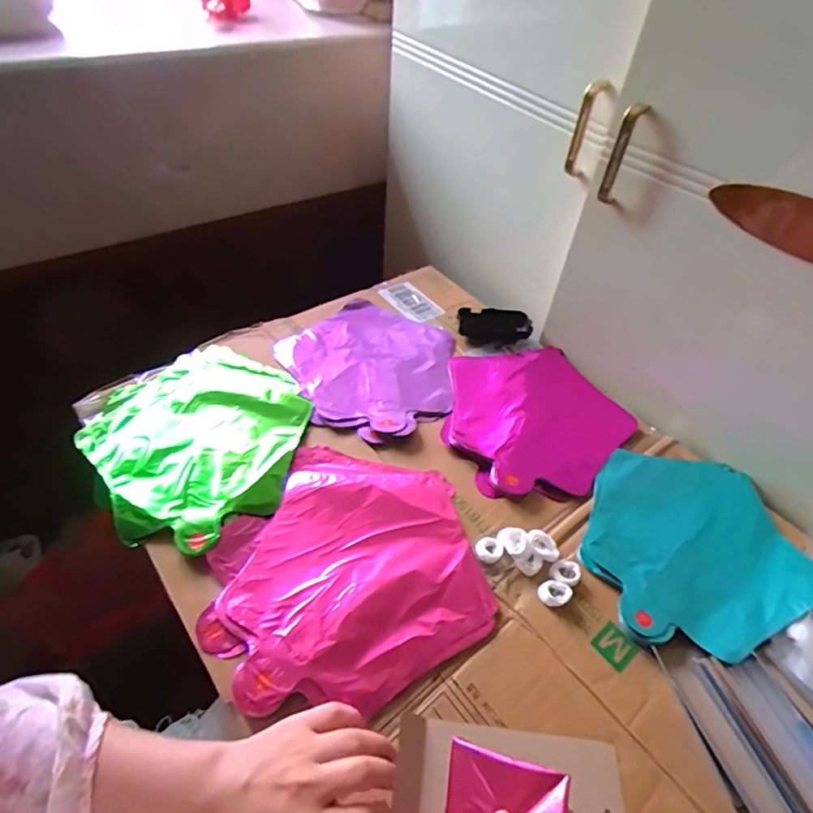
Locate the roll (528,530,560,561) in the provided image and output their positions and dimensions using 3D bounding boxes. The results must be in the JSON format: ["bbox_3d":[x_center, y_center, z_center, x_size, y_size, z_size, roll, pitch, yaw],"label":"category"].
[{"bbox_3d":[0.135,0.142,0.508,0.024,0.020,0.034,-32,59,-30],"label":"roll"}]

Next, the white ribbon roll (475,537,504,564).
[{"bbox_3d":[0.082,0.142,0.506,0.025,0.007,0.025,3,48,-4],"label":"white ribbon roll"}]

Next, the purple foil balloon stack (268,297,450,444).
[{"bbox_3d":[-0.038,-0.058,0.685,0.232,0.020,0.236,38,54,24],"label":"purple foil balloon stack"}]

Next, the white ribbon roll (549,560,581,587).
[{"bbox_3d":[0.155,0.162,0.494,0.027,0.010,0.029,3,48,-4],"label":"white ribbon roll"}]

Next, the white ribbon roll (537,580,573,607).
[{"bbox_3d":[0.139,0.176,0.479,0.028,0.009,0.025,-27,56,-27],"label":"white ribbon roll"}]

